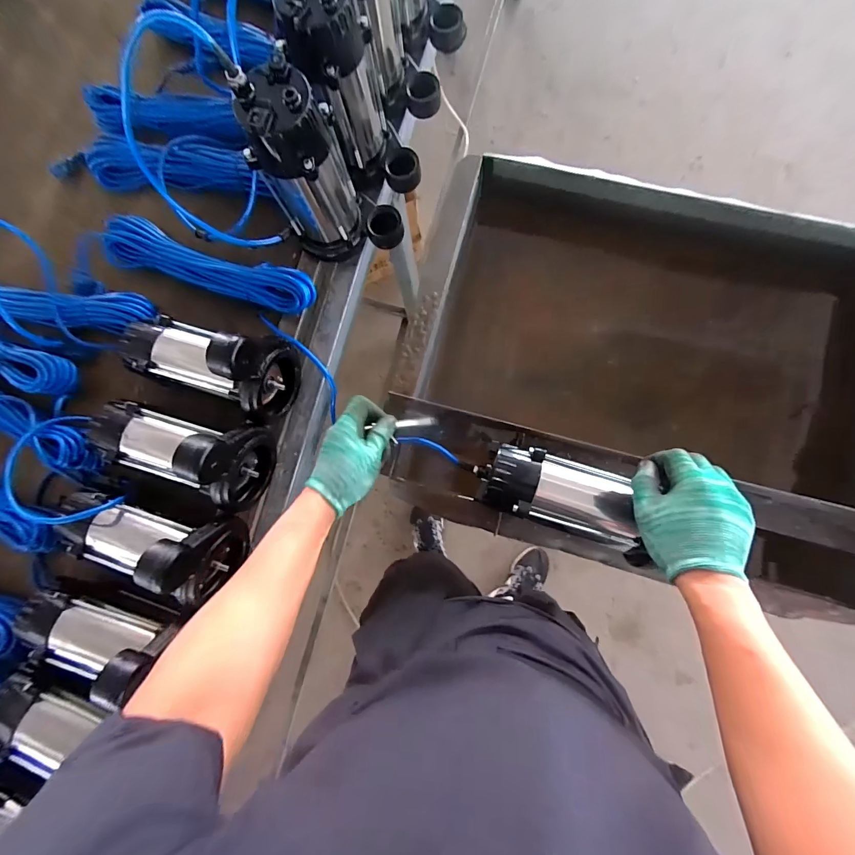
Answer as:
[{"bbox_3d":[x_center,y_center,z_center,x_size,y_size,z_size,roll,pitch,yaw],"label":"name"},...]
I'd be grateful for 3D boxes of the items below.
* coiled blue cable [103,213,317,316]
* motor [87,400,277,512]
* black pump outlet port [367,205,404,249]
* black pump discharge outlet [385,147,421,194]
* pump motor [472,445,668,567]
[{"bbox_3d":[-0.352,-0.256,0.635,0.376,0.041,0.084,17,84,6],"label":"coiled blue cable"},{"bbox_3d":[-0.350,0.021,0.536,0.232,0.156,0.116,18,84,6],"label":"motor"},{"bbox_3d":[-0.066,-0.313,0.623,0.057,0.036,0.053,-1,83,4],"label":"black pump outlet port"},{"bbox_3d":[-0.038,-0.406,0.631,0.055,0.035,0.050,-1,83,4],"label":"black pump discharge outlet"},{"bbox_3d":[0.185,0.089,0.515,0.232,0.096,0.092,22,85,7],"label":"pump motor"}]

